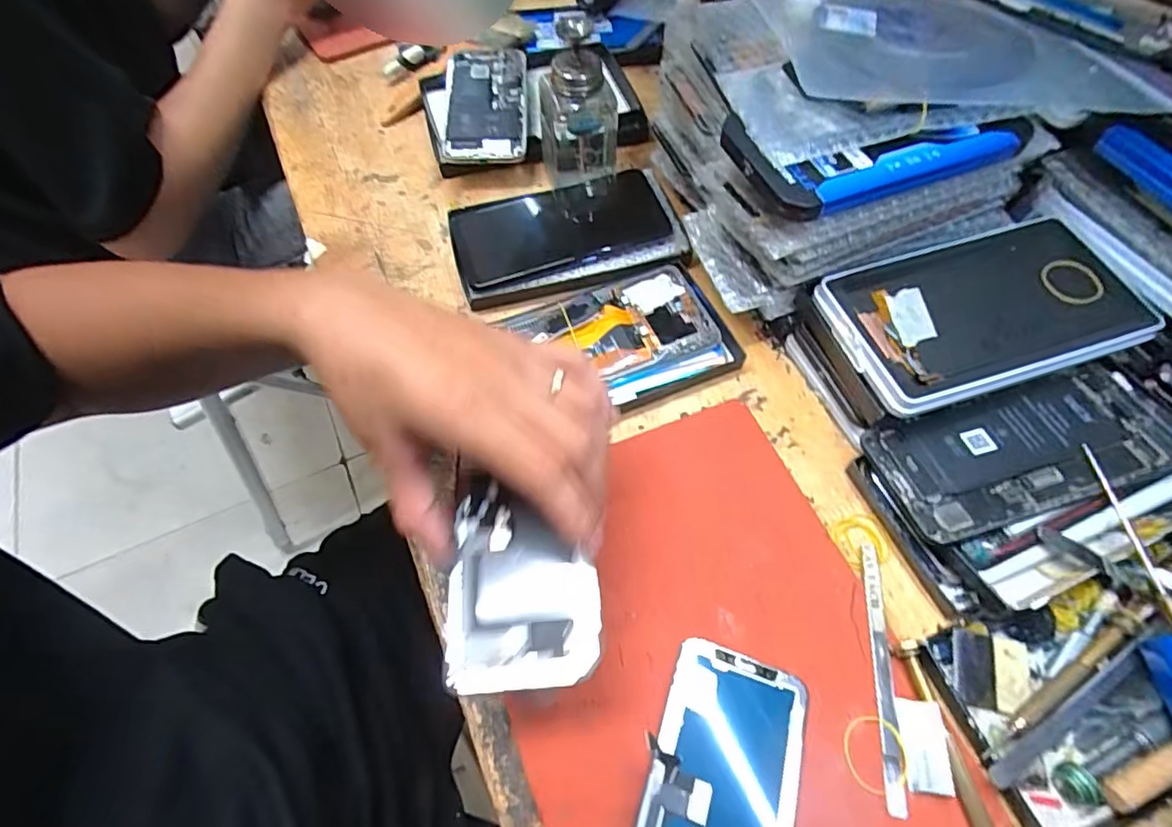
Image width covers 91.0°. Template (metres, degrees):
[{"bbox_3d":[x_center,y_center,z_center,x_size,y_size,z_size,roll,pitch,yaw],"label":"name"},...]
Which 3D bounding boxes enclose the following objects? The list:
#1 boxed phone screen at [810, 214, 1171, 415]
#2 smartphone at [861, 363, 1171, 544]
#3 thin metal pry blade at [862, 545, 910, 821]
[{"bbox_3d":[0.246,-0.062,0.362,0.179,0.030,0.102,-16,64,-9],"label":"boxed phone screen"},{"bbox_3d":[0.261,0.020,0.336,0.169,0.009,0.076,-16,56,-1],"label":"smartphone"},{"bbox_3d":[0.155,0.132,0.300,0.009,0.004,0.129,6,61,5],"label":"thin metal pry blade"}]

